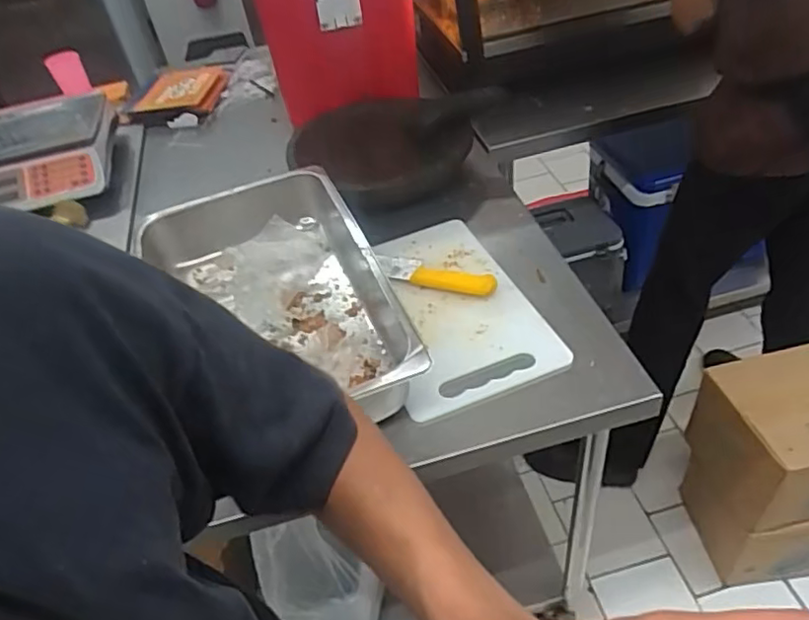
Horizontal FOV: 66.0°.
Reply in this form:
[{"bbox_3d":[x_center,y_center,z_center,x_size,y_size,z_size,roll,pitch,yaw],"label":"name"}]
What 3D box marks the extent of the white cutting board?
[{"bbox_3d":[0.068,-0.005,0.896,0.211,0.021,0.338,-19,47,-5],"label":"white cutting board"}]

